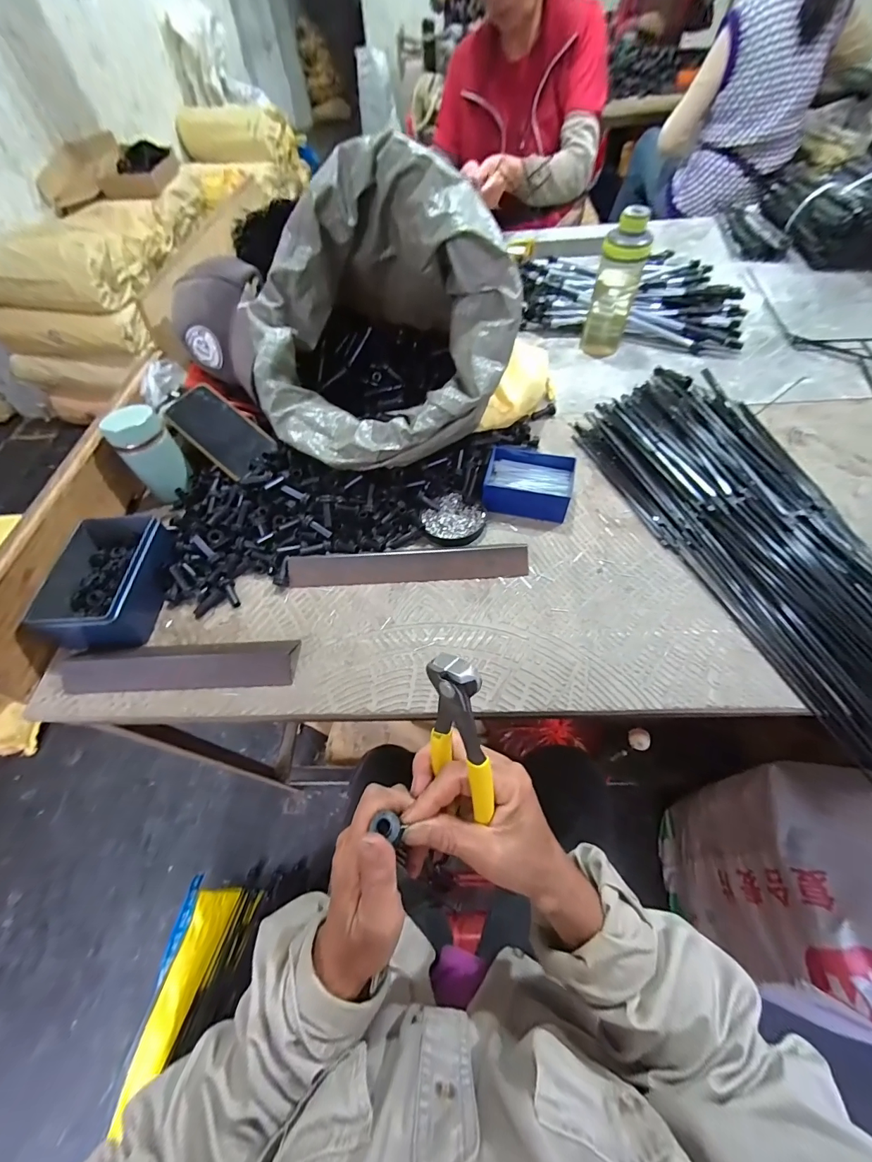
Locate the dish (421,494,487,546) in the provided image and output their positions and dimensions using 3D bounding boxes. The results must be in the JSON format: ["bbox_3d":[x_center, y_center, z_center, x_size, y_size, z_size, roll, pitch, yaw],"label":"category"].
[{"bbox_3d":[0.023,-0.076,0.528,0.073,0.015,0.072,-1,55,2],"label":"dish"}]

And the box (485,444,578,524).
[{"bbox_3d":[0.120,-0.124,0.536,0.111,0.045,0.084,8,56,9],"label":"box"}]

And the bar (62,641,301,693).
[{"bbox_3d":[-0.276,0.091,0.446,0.251,0.020,0.050,-2,55,2],"label":"bar"}]

